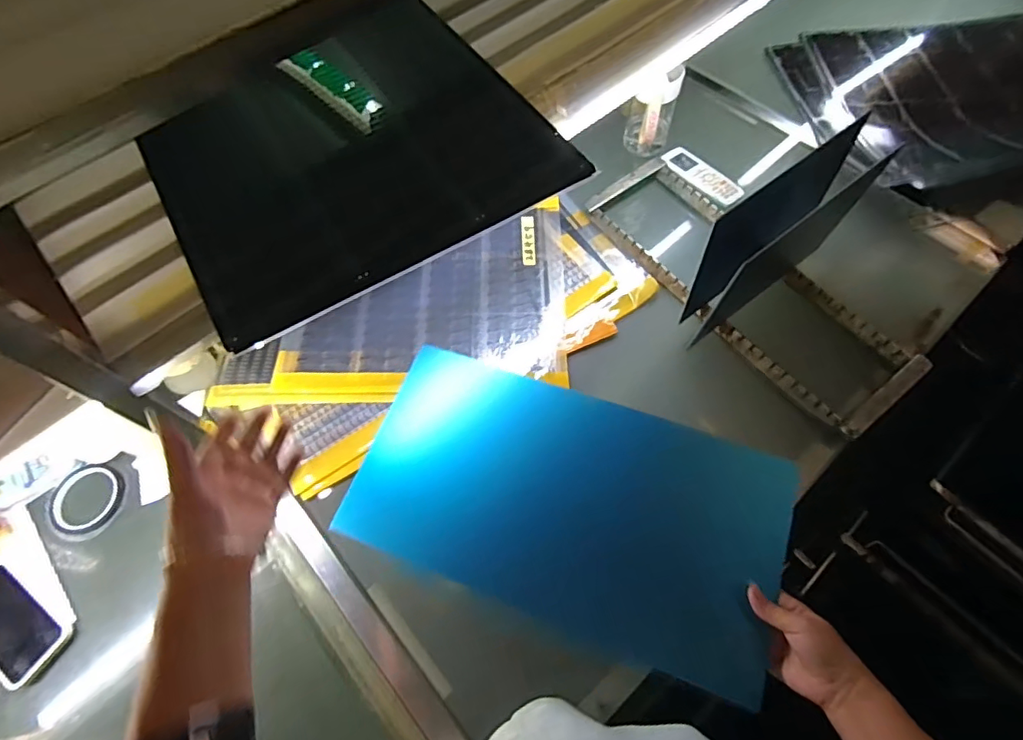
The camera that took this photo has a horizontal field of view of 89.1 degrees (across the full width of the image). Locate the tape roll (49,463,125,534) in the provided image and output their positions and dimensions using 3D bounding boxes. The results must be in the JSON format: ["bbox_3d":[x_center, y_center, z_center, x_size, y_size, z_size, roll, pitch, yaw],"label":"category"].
[{"bbox_3d":[-0.583,0.175,0.711,0.090,0.021,0.093,0,64,1],"label":"tape roll"}]

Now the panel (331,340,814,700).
[{"bbox_3d":[0.063,0.164,0.631,0.482,0.067,0.271,18,85,13],"label":"panel"}]

